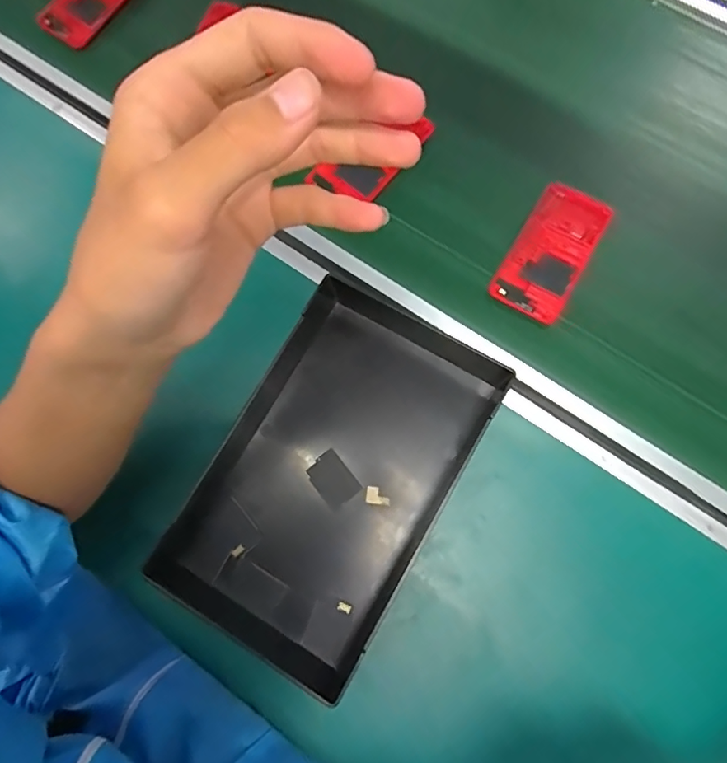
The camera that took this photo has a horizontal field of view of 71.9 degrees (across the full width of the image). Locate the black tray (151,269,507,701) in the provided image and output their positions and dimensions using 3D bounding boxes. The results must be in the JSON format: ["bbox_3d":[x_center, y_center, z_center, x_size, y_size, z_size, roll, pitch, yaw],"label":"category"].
[{"bbox_3d":[-0.024,0.073,0.392,0.176,0.028,0.281,29,78,7],"label":"black tray"}]

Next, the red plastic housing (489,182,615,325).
[{"bbox_3d":[0.163,-0.114,0.433,0.060,0.011,0.124,31,78,8],"label":"red plastic housing"}]

